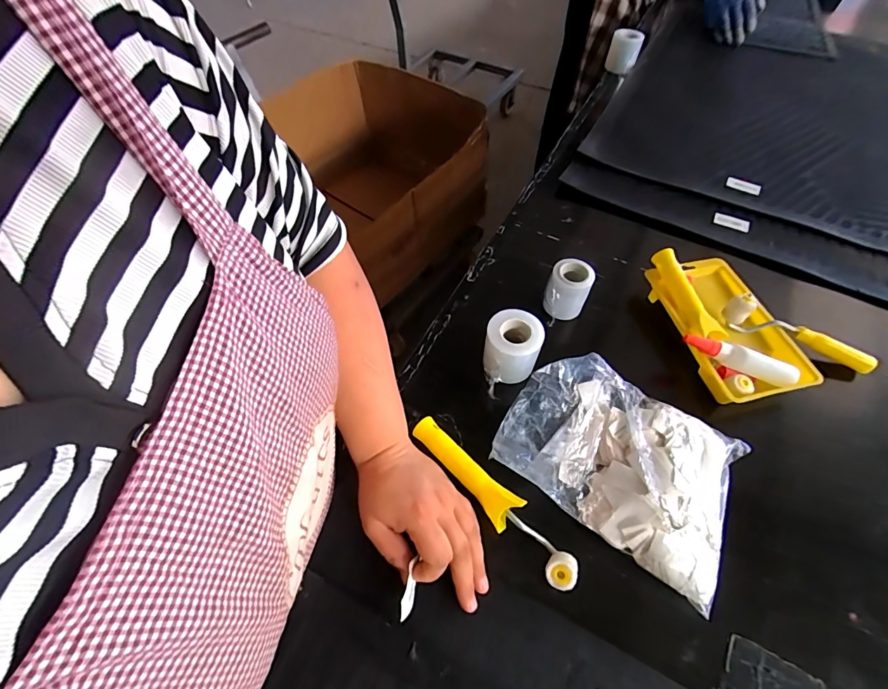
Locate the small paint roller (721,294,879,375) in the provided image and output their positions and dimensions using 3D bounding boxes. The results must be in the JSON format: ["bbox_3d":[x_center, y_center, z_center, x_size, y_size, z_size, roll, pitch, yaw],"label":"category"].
[{"bbox_3d":[0.431,-0.012,0.501,0.176,0.058,0.022,19,58,11],"label":"small paint roller"}]

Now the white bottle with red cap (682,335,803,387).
[{"bbox_3d":[0.338,0.019,0.473,0.122,0.032,0.021,18,58,11],"label":"white bottle with red cap"}]

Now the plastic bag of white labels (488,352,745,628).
[{"bbox_3d":[0.175,0.109,0.412,0.226,0.066,0.167,27,60,16],"label":"plastic bag of white labels"}]

